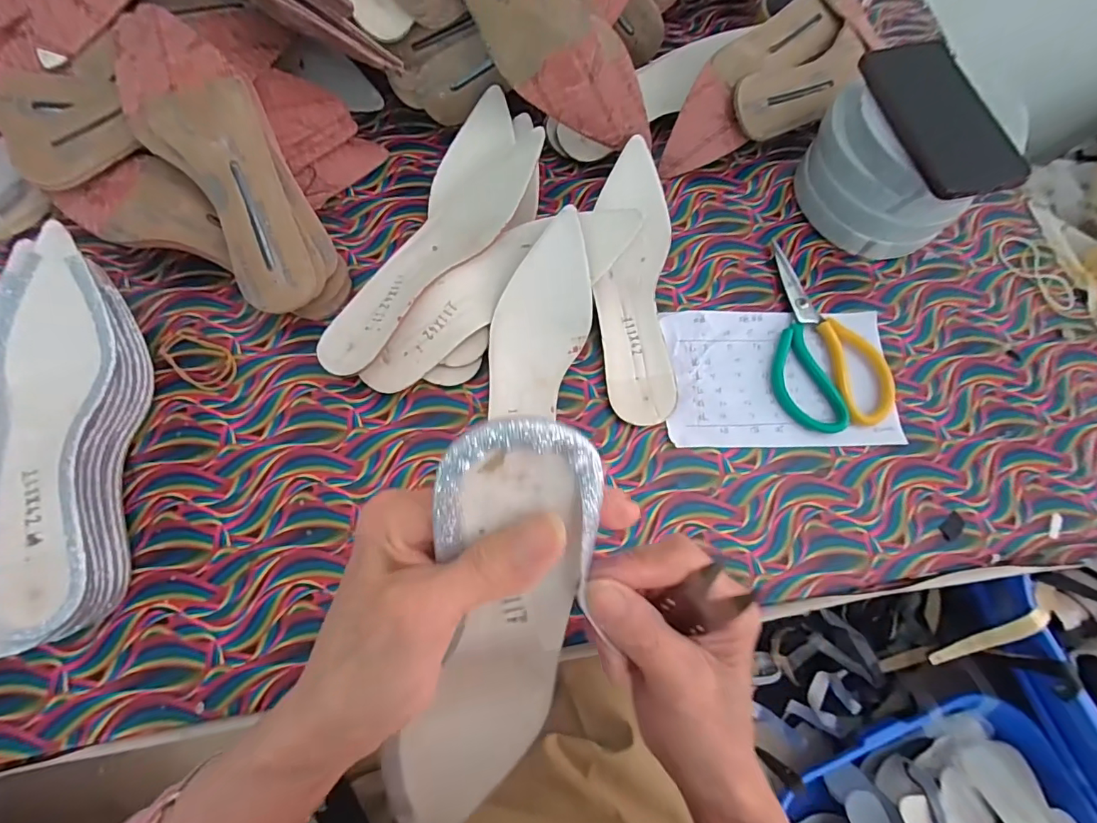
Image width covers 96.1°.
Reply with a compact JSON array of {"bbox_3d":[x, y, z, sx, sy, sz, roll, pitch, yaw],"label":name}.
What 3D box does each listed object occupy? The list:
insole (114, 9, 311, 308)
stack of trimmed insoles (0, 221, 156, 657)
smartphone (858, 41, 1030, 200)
[{"bbox_3d":[-0.275,-0.214,0.407,0.088,0.040,0.274,-29,93,-12],"label":"insole"},{"bbox_3d":[-0.349,0.020,0.350,0.095,0.089,0.274,-7,71,-5],"label":"stack of trimmed insoles"},{"bbox_3d":[0.338,-0.250,0.422,0.082,0.014,0.163,-10,71,-6],"label":"smartphone"}]

